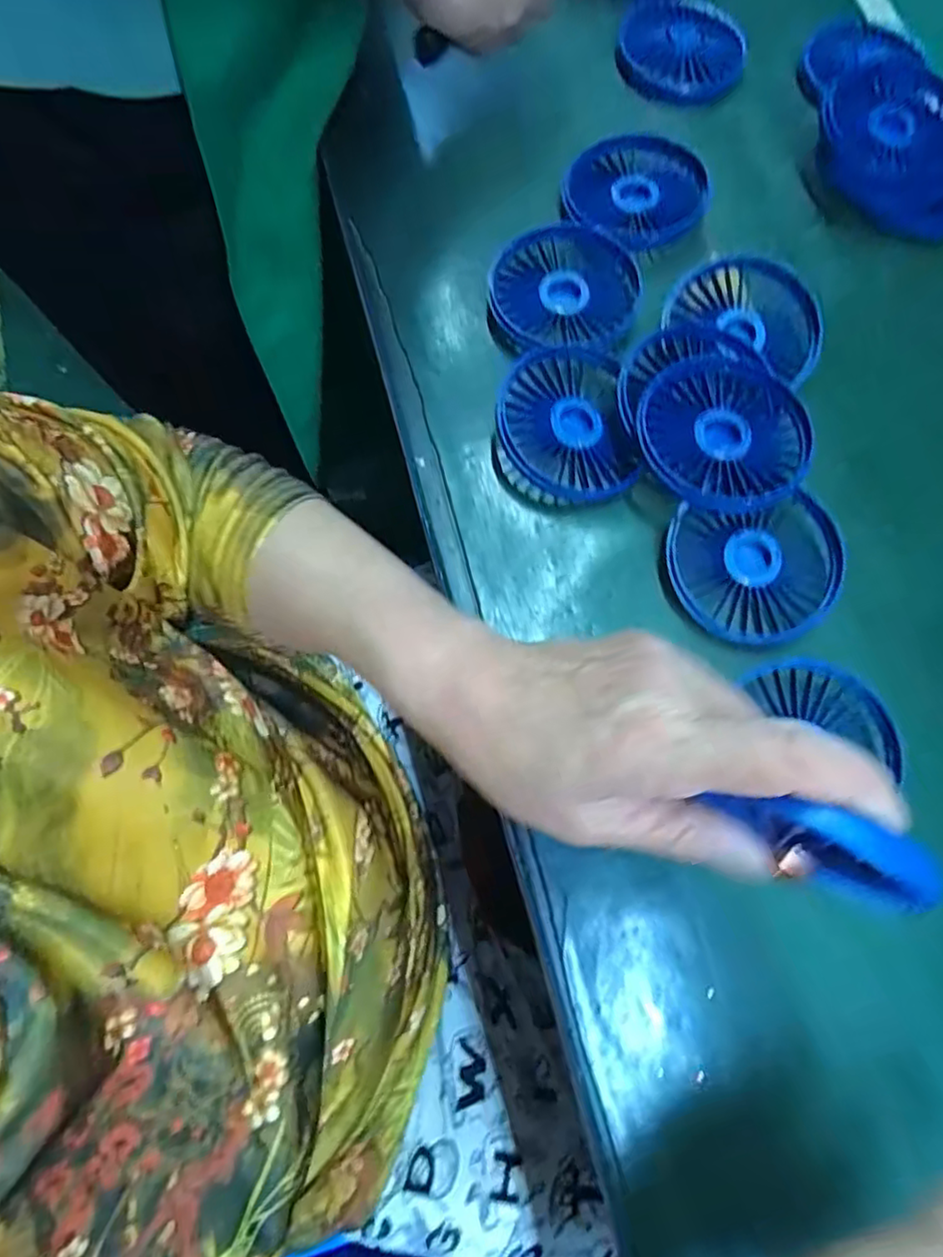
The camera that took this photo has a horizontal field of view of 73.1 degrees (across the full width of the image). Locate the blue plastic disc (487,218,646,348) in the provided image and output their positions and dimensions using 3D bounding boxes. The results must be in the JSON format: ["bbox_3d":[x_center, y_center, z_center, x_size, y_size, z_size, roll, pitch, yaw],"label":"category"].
[{"bbox_3d":[0.055,-0.203,0.379,0.085,0.013,0.082,0,72,1],"label":"blue plastic disc"}]

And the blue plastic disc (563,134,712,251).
[{"bbox_3d":[0.103,-0.273,0.395,0.085,0.009,0.083,-7,72,-2],"label":"blue plastic disc"}]

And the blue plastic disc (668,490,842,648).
[{"bbox_3d":[0.145,-0.029,0.323,0.081,0.009,0.071,-7,81,5],"label":"blue plastic disc"}]

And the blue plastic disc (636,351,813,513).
[{"bbox_3d":[0.134,-0.102,0.334,0.089,0.021,0.085,0,72,1],"label":"blue plastic disc"}]

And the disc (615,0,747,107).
[{"bbox_3d":[0.146,-0.404,0.445,0.085,0.011,0.089,0,80,0],"label":"disc"}]

